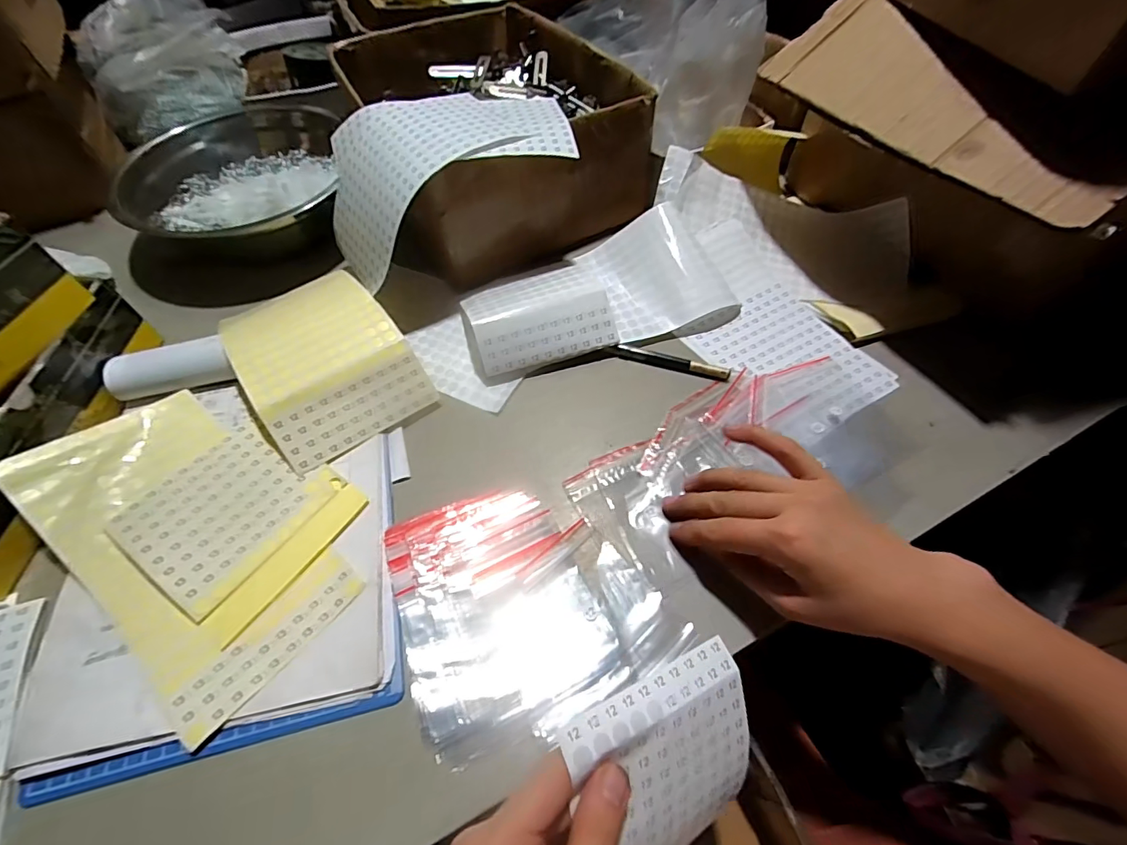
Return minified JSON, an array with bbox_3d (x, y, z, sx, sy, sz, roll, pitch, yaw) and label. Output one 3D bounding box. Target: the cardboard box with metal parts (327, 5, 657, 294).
[{"bbox_3d":[-0.082,-0.329,0.558,0.268,0.134,0.324,-22,60,-15],"label":"cardboard box with metal parts"}]

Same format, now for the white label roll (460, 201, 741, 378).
[{"bbox_3d":[0.029,-0.130,0.452,0.247,0.036,0.121,-15,61,-10],"label":"white label roll"}]

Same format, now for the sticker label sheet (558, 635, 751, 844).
[{"bbox_3d":[0.062,0.192,0.275,0.117,0.019,0.117,-21,98,-29],"label":"sticker label sheet"}]

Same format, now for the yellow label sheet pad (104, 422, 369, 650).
[{"bbox_3d":[-0.233,0.068,0.348,0.130,0.009,0.121,31,64,16],"label":"yellow label sheet pad"}]

